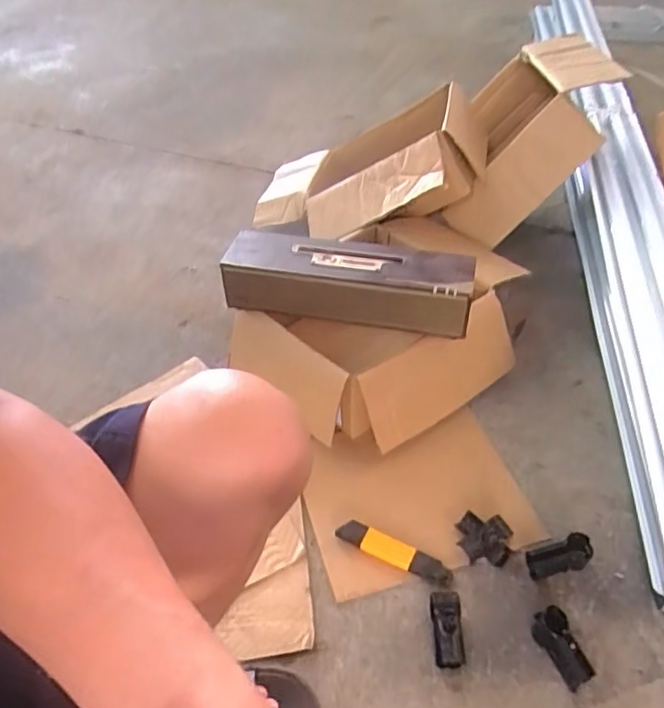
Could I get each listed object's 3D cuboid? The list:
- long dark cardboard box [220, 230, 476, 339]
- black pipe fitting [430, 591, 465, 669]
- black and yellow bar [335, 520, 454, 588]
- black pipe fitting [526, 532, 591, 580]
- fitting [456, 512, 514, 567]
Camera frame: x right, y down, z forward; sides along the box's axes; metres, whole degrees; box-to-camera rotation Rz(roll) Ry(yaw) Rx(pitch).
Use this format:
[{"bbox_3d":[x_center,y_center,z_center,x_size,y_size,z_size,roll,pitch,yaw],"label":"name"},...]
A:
[{"bbox_3d":[0.023,-0.116,0.892,0.375,0.092,0.106,10,44,12],"label":"long dark cardboard box"},{"bbox_3d":[0.133,0.320,0.679,0.035,0.019,0.081,4,43,2],"label":"black pipe fitting"},{"bbox_3d":[0.081,0.255,0.755,0.155,0.019,0.033,23,47,20],"label":"black and yellow bar"},{"bbox_3d":[0.287,0.260,0.744,0.088,0.034,0.037,-11,45,-14],"label":"black pipe fitting"},{"bbox_3d":[0.199,0.241,0.762,0.068,0.020,0.062,6,43,4],"label":"fitting"}]

